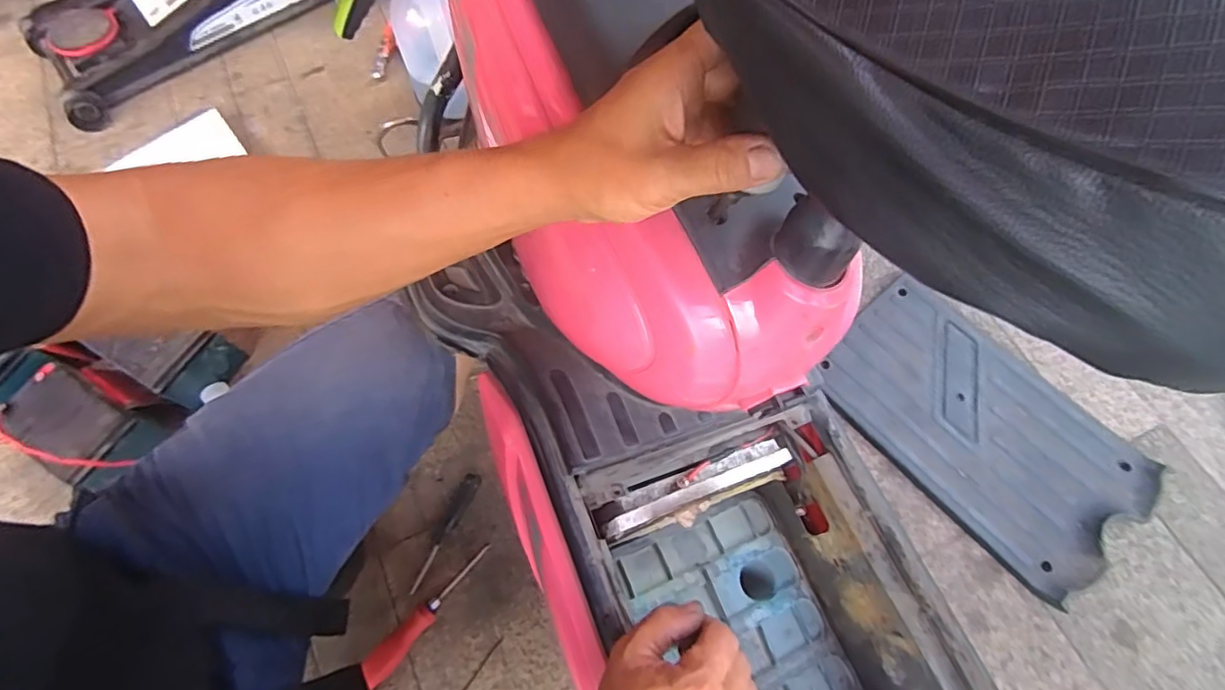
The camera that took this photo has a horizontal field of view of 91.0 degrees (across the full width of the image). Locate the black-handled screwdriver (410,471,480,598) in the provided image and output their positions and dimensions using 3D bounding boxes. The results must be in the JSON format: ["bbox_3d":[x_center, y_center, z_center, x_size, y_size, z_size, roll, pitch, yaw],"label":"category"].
[{"bbox_3d":[-0.208,0.235,0.758,0.019,0.016,0.156,22,71,10],"label":"black-handled screwdriver"}]

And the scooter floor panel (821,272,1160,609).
[{"bbox_3d":[0.479,0.099,0.790,0.241,0.027,0.386,-39,73,-13],"label":"scooter floor panel"}]

